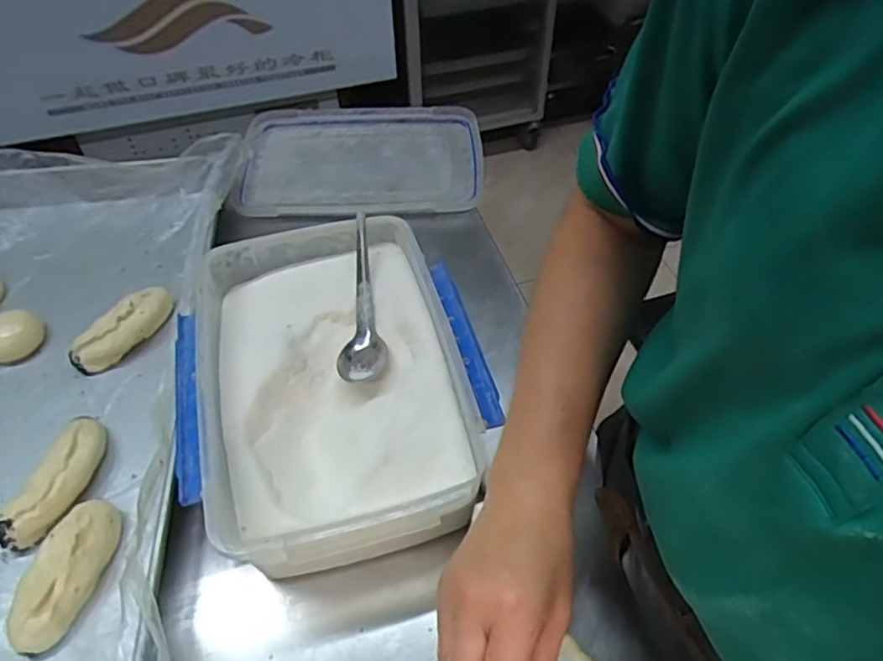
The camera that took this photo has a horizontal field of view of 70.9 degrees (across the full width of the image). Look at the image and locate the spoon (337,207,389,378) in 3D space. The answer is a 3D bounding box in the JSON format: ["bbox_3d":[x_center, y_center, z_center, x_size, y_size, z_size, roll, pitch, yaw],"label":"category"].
[{"bbox_3d":[-0.074,-0.031,0.573,0.040,0.027,0.165,-4,67,-2],"label":"spoon"}]

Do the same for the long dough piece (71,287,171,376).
[{"bbox_3d":[-0.319,-0.003,0.624,0.038,0.036,0.108,34,59,26],"label":"long dough piece"}]

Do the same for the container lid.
[{"bbox_3d":[-0.109,-0.242,0.835,0.318,0.031,0.238,-1,47,3],"label":"container lid"}]

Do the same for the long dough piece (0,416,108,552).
[{"bbox_3d":[-0.319,0.126,0.522,0.044,0.031,0.117,13,52,12],"label":"long dough piece"}]

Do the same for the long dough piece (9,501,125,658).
[{"bbox_3d":[-0.285,0.185,0.474,0.045,0.035,0.107,2,51,3],"label":"long dough piece"}]

